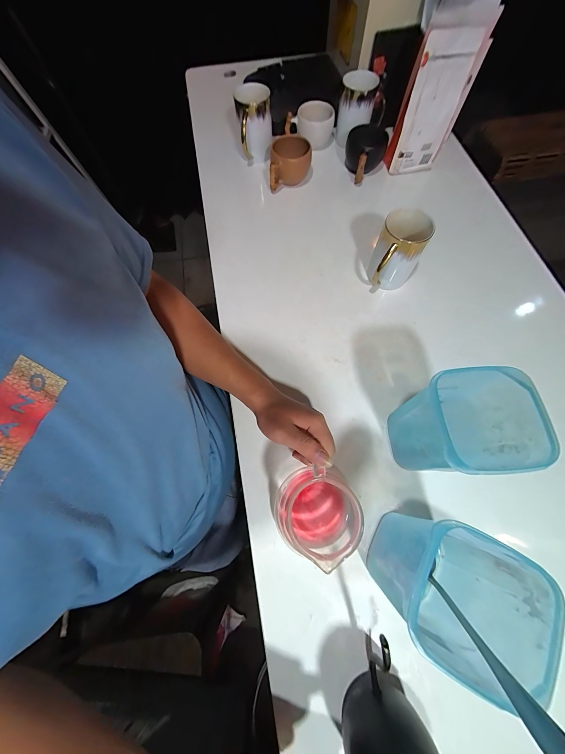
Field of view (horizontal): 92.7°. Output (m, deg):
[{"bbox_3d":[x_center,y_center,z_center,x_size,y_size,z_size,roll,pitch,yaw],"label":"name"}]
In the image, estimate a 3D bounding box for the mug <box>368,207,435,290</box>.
[{"bbox_3d":[0.185,-0.196,0.444,0.069,0.111,0.081,20,71,10],"label":"mug"}]

